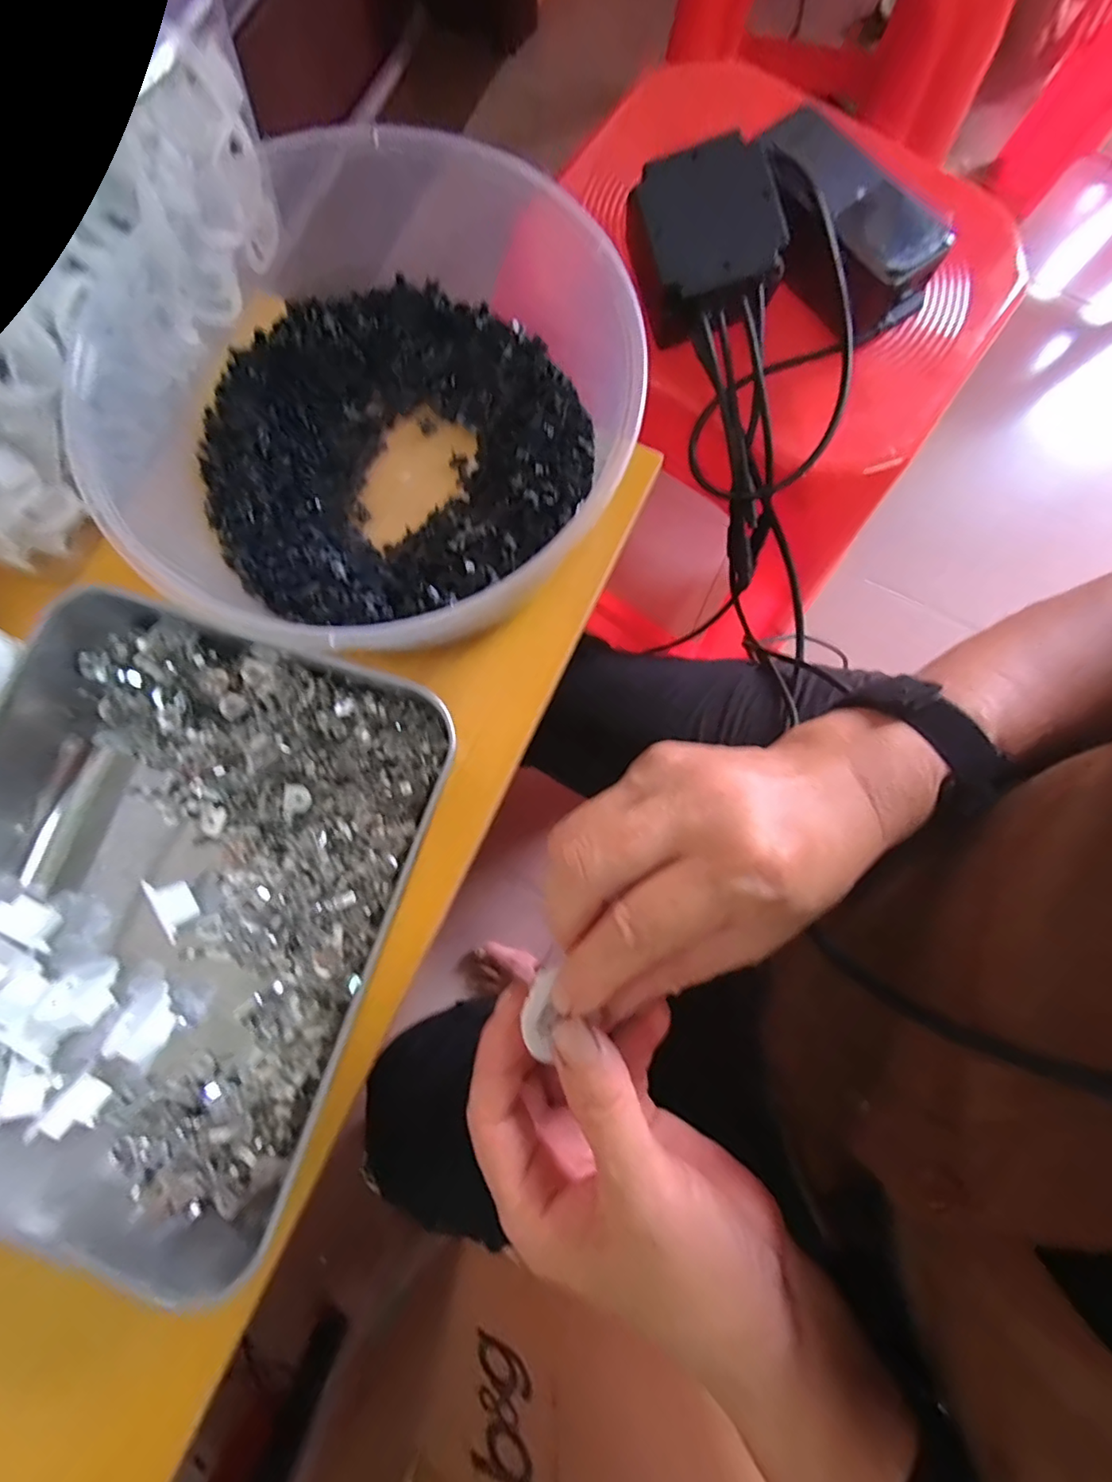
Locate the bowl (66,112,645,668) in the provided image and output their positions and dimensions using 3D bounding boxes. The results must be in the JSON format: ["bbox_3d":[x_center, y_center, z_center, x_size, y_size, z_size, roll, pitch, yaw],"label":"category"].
[{"bbox_3d":[-0.095,-0.162,0.287,0.251,0.090,0.234,0,80,0],"label":"bowl"}]

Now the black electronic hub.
[{"bbox_3d":[0.087,-0.294,0.341,0.081,0.043,0.086,-21,97,3],"label":"black electronic hub"}]

